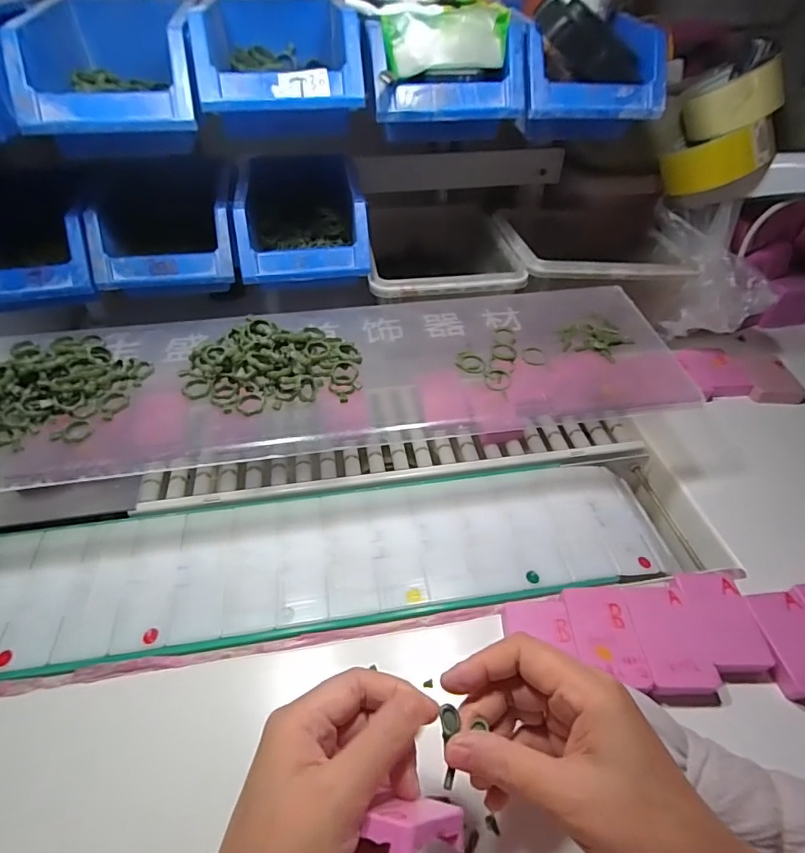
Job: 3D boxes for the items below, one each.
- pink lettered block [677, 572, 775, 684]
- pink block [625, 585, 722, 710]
[{"bbox_3d":[0.234,0.147,0.364,0.046,0.026,0.071,-1,45,-3],"label":"pink lettered block"},{"bbox_3d":[0.187,0.157,0.353,0.049,0.027,0.076,-5,45,-6],"label":"pink block"}]

